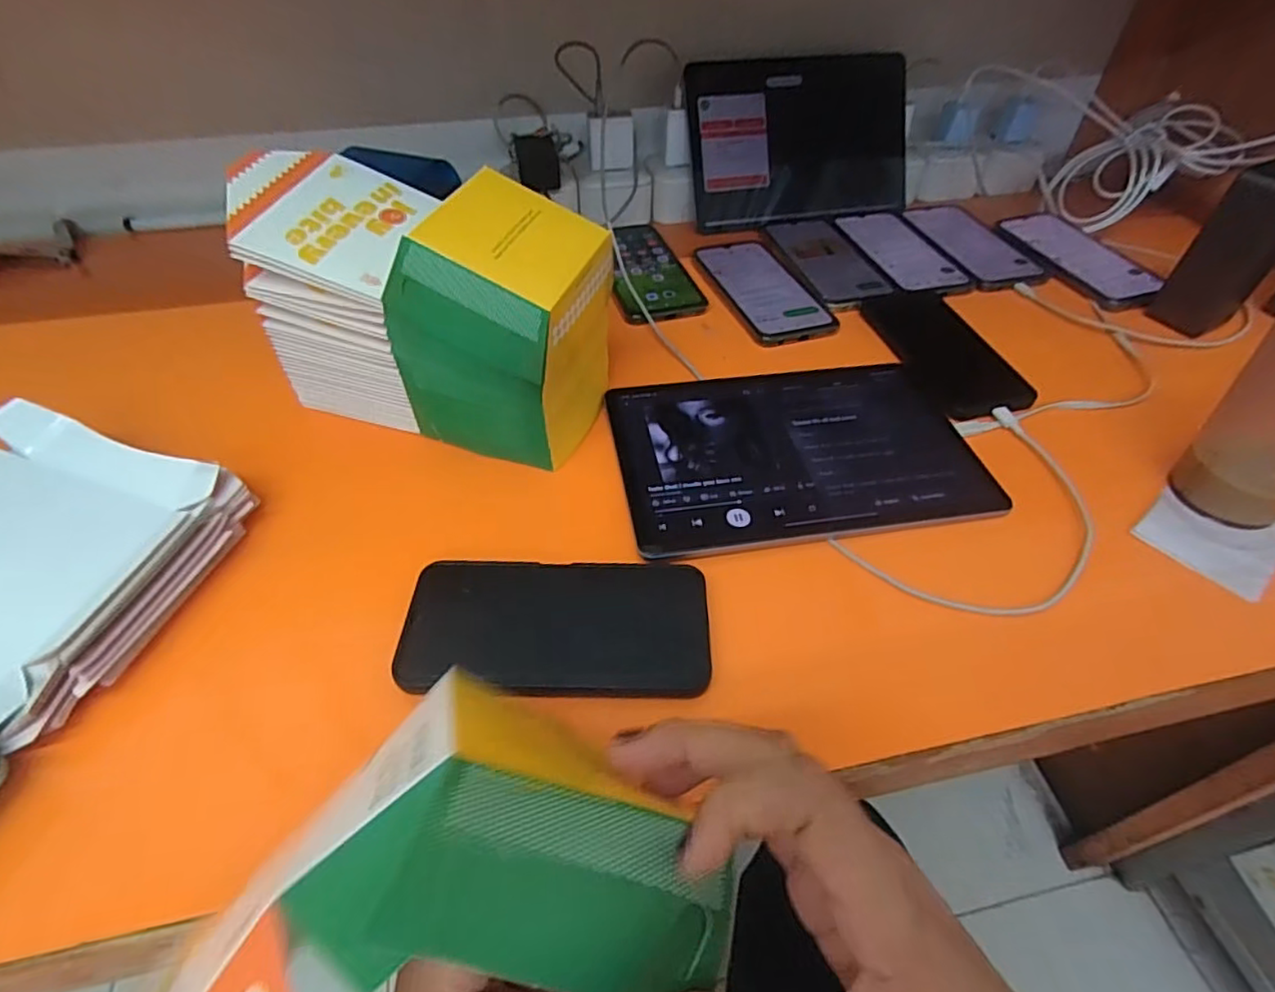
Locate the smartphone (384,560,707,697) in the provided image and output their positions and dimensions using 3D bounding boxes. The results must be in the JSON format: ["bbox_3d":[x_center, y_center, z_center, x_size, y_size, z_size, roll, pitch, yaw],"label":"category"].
[{"bbox_3d":[-0.043,0.070,0.342,0.163,0.010,0.084,0,48,-1],"label":"smartphone"}]

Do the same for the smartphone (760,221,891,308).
[{"bbox_3d":[0.191,-0.240,0.633,0.084,0.006,0.169,-9,49,-9],"label":"smartphone"}]

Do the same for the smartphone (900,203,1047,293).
[{"bbox_3d":[0.352,-0.271,0.661,0.079,0.006,0.177,-10,48,-9],"label":"smartphone"}]

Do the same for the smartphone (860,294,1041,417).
[{"bbox_3d":[0.262,-0.127,0.532,0.080,0.006,0.164,-8,49,-8],"label":"smartphone"}]

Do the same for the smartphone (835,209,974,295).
[{"bbox_3d":[0.274,-0.258,0.647,0.087,0.004,0.168,-9,49,-9],"label":"smartphone"}]

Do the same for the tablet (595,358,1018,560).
[{"bbox_3d":[0.112,-0.039,0.449,0.249,0.005,0.172,-6,49,-6],"label":"tablet"}]

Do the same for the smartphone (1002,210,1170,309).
[{"bbox_3d":[0.450,-0.245,0.636,0.089,0.015,0.177,-14,49,-13],"label":"smartphone"}]

